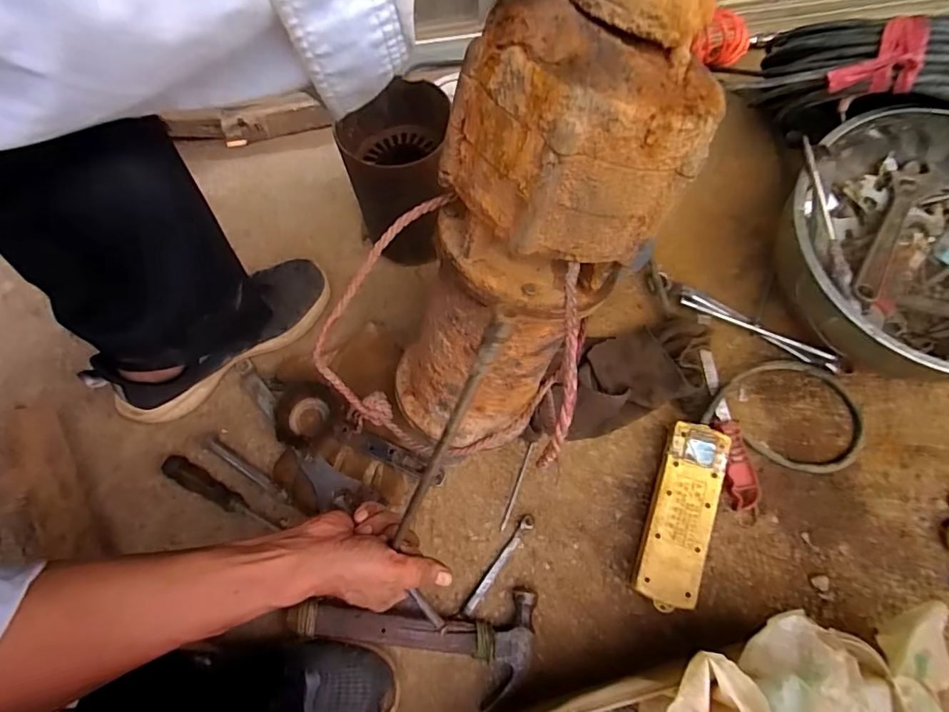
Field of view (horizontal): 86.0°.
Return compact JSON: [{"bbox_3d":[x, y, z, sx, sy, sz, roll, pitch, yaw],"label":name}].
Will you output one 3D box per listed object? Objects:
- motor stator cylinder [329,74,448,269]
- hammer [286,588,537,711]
[{"bbox_3d":[-0.093,-0.209,0.630,0.111,0.189,0.136,-2,68,2],"label":"motor stator cylinder"},{"bbox_3d":[-0.060,0.295,0.511,0.245,0.042,0.109,-1,68,2],"label":"hammer"}]

